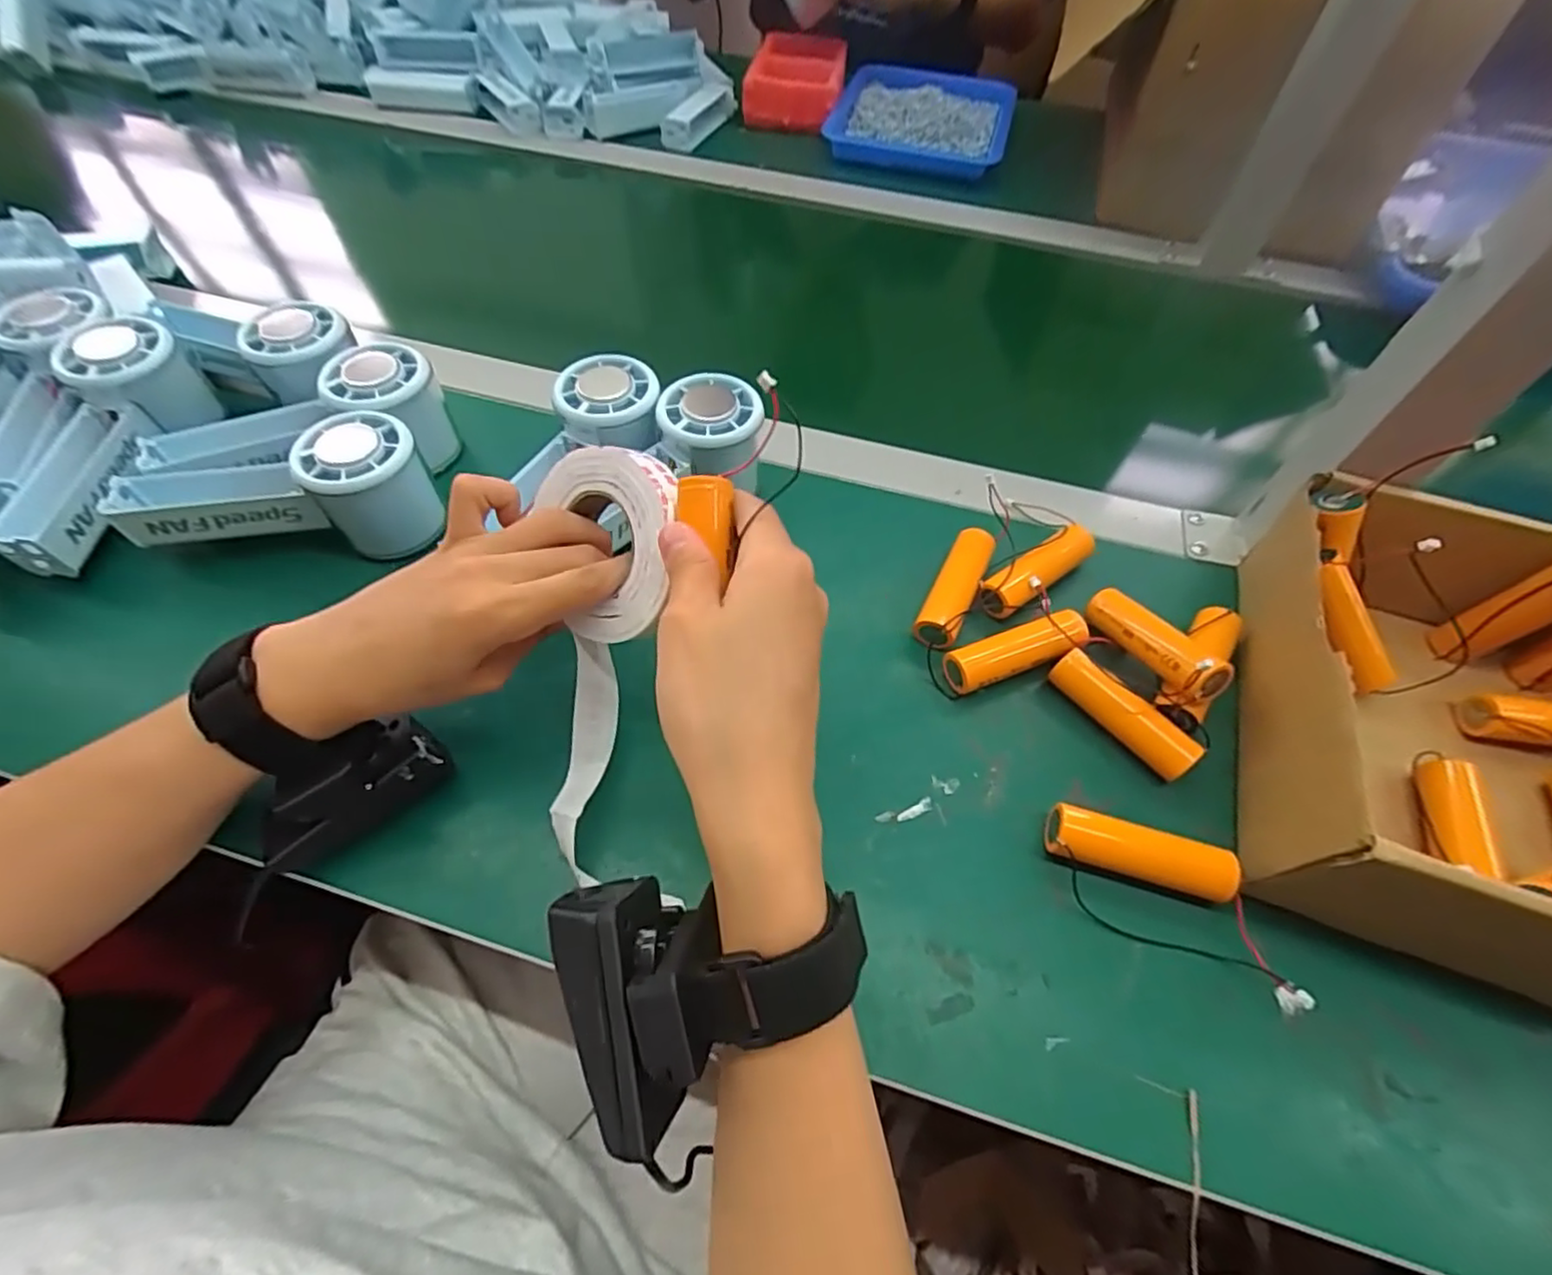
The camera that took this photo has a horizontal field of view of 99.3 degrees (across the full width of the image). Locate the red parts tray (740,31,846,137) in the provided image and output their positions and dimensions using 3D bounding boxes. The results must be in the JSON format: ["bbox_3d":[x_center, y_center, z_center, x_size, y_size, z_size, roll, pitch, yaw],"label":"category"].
[{"bbox_3d":[0.024,-0.597,0.710,0.103,0.053,0.116,9,57,4],"label":"red parts tray"}]

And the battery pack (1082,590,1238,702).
[{"bbox_3d":[0.184,0.002,0.322,0.021,0.019,0.071,-20,45,-15],"label":"battery pack"}]

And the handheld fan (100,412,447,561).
[{"bbox_3d":[-0.265,-0.081,0.352,0.151,0.055,0.052,-1,57,-3],"label":"handheld fan"}]

